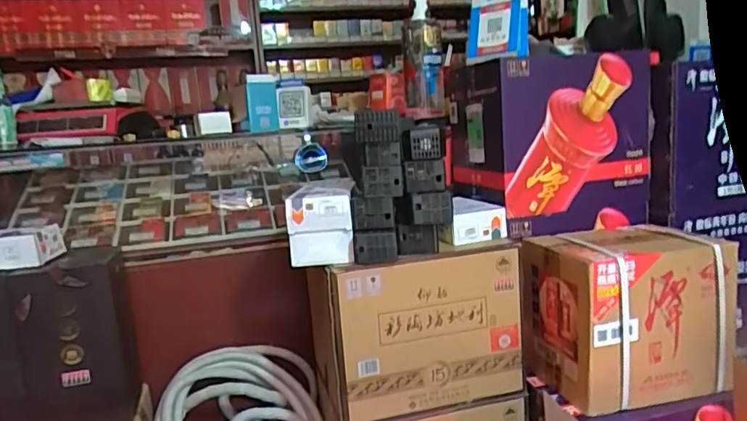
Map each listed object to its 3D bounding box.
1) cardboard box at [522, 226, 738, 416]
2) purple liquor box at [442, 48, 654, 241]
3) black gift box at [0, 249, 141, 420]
[{"bbox_3d":[0.491,0.197,1.073,0.321,0.278,0.229,-6,10,-12],"label":"cardboard box"},{"bbox_3d":[0.398,-0.157,1.254,0.373,0.362,0.260,-6,10,-11],"label":"purple liquor box"},{"bbox_3d":[-0.709,0.281,1.160,0.384,0.349,0.211,-6,10,-11],"label":"black gift box"}]

